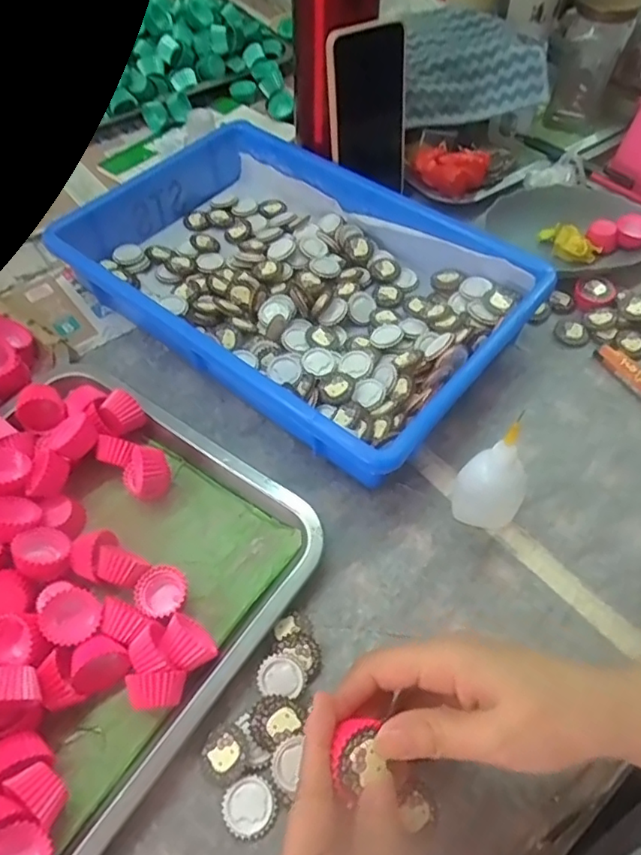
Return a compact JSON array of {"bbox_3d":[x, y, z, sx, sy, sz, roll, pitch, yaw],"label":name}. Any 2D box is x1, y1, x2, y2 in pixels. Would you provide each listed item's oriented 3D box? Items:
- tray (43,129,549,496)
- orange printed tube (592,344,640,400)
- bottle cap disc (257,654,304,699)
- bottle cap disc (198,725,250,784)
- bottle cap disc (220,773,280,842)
[{"bbox_3d":[-0.023,-0.130,0.501,0.357,0.051,0.239,35,62,21],"label":"tray"},{"bbox_3d":[0.256,-0.038,0.476,0.017,0.015,0.080,-26,60,-18],"label":"orange printed tube"},{"bbox_3d":[-0.023,0.145,0.341,0.026,0.008,0.023,-2,56,-2],"label":"bottle cap disc"},{"bbox_3d":[-0.053,0.179,0.322,0.027,0.007,0.025,1,56,-1],"label":"bottle cap disc"},{"bbox_3d":[-0.037,0.200,0.310,0.028,0.004,0.028,1,56,-1],"label":"bottle cap disc"}]

